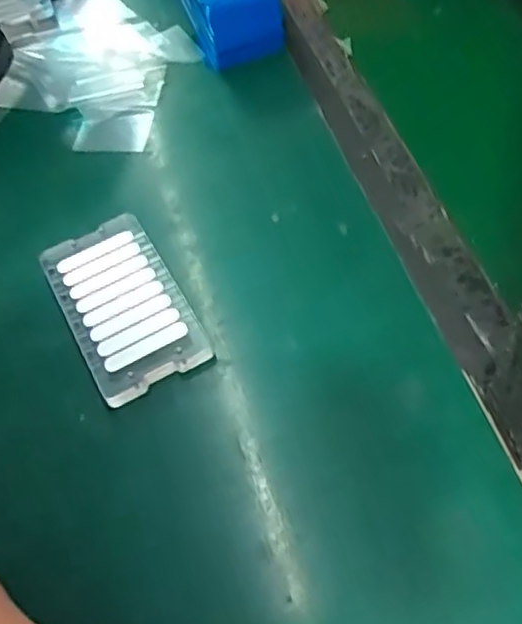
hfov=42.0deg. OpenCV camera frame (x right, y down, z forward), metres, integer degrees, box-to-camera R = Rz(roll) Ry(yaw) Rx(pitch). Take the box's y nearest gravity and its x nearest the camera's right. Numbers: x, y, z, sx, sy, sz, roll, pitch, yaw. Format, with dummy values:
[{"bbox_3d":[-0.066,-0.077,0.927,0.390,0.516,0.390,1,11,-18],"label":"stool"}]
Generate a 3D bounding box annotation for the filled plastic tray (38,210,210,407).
[{"bbox_3d":[-0.085,-0.005,0.416,0.067,0.016,0.119,-27,58,-12],"label":"filled plastic tray"}]

